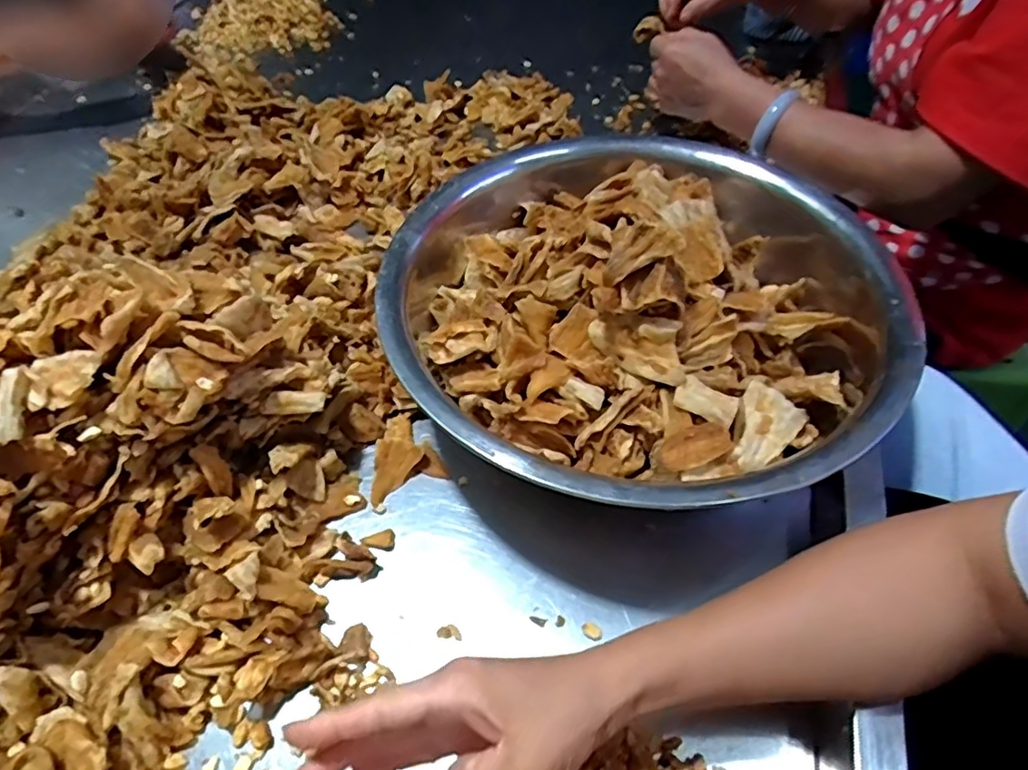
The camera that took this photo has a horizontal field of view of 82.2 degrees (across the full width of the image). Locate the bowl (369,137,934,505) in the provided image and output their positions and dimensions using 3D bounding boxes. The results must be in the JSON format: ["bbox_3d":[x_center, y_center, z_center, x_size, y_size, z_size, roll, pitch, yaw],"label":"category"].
[{"bbox_3d":[0.087,-0.067,0.433,0.345,0.139,0.344,-1,54,2],"label":"bowl"}]

